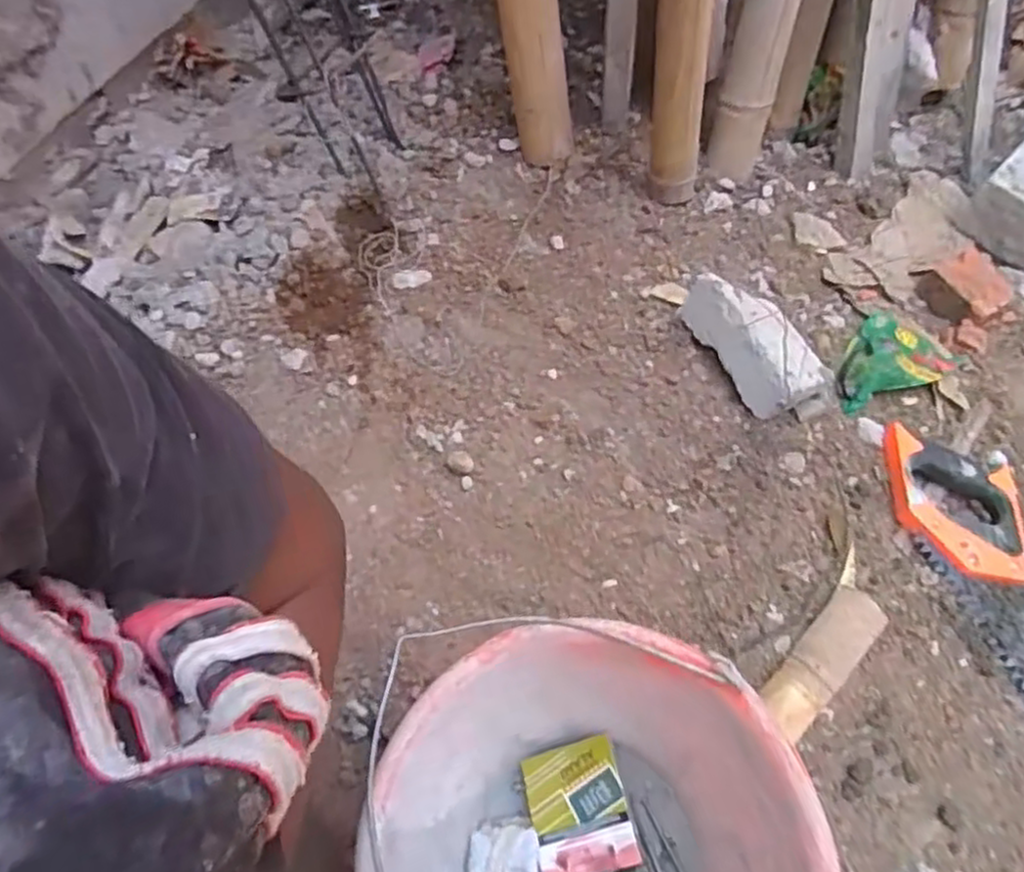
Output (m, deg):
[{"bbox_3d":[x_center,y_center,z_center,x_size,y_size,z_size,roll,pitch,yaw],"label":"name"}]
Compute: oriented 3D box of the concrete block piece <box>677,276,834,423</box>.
[{"bbox_3d":[0.237,-0.099,0.707,0.082,0.066,0.161,-29,66,-18],"label":"concrete block piece"}]

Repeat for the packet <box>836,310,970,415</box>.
[{"bbox_3d":[0.388,-0.082,0.719,0.136,0.054,0.094,-34,68,-20],"label":"packet"}]

